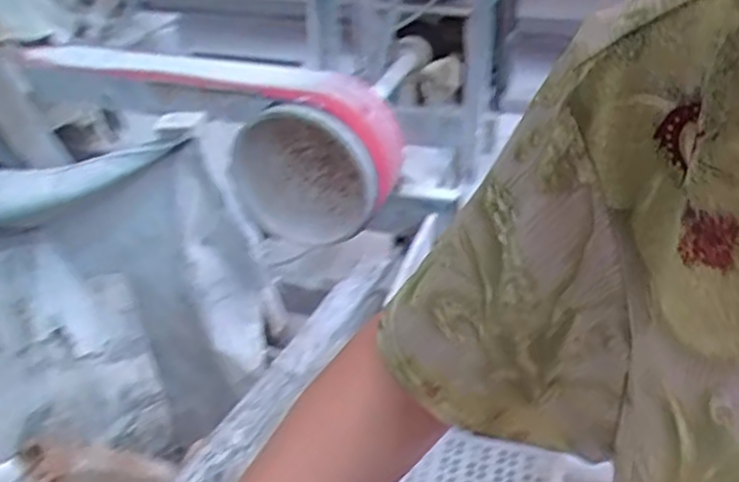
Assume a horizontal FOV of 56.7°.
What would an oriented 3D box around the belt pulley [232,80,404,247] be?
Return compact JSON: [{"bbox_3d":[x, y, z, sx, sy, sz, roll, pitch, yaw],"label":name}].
[{"bbox_3d":[-0.096,-0.159,1.303,0.276,0.277,0.211,8,35,15],"label":"belt pulley"}]

